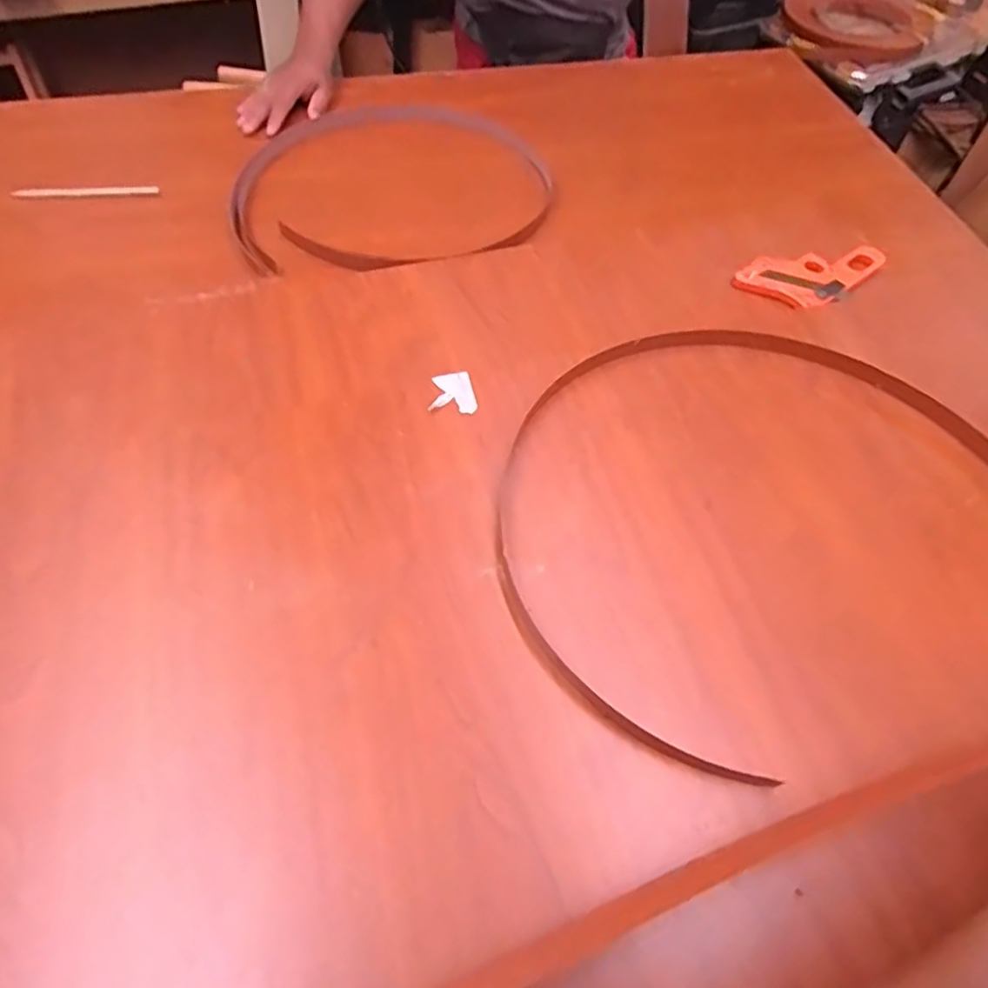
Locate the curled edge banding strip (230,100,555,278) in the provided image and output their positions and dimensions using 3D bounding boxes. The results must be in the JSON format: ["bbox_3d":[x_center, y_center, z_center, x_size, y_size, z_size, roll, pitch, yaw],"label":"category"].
[{"bbox_3d":[-0.121,-0.396,0.861,0.382,0.029,0.348,-3,57,-2],"label":"curled edge banding strip"}]

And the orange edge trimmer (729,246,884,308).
[{"bbox_3d":[0.364,-0.240,0.771,0.182,0.011,0.089,-8,57,-9],"label":"orange edge trimmer"}]

